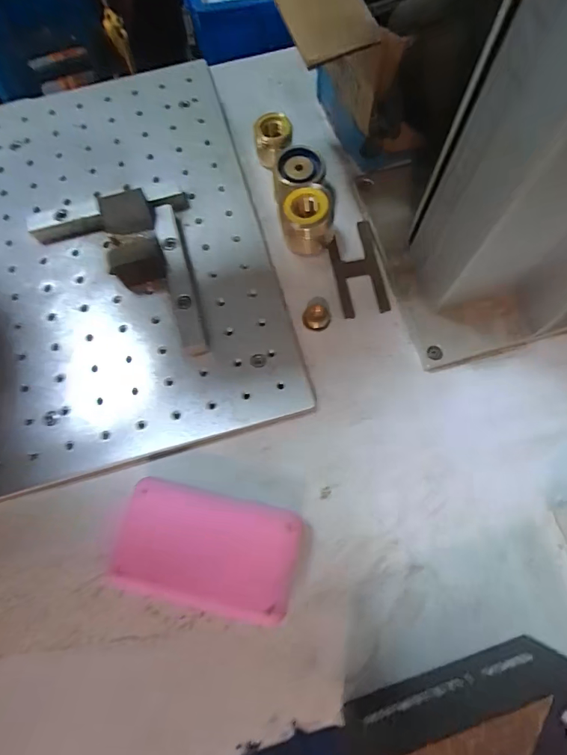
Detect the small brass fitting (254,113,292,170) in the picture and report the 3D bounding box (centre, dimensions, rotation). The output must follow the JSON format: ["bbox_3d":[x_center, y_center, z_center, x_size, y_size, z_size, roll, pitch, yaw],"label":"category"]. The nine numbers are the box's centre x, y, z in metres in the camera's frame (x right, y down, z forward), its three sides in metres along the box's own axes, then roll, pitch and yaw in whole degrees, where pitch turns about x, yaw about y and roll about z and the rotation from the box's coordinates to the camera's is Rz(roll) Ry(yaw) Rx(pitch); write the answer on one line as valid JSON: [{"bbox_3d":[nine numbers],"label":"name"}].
[{"bbox_3d":[-0.008,-0.193,0.348,0.028,0.030,0.027,5,73,4],"label":"small brass fitting"}]

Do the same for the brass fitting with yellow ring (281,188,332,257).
[{"bbox_3d":[0.017,-0.116,0.324,0.035,0.038,0.035,-6,73,1],"label":"brass fitting with yellow ring"}]

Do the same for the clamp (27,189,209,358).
[{"bbox_3d":[-0.125,-0.076,0.312,0.118,0.030,0.135,-11,73,-1],"label":"clamp"}]

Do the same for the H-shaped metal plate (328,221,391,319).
[{"bbox_3d":[0.058,-0.085,0.330,0.036,0.005,0.077,-9,73,-1],"label":"H-shaped metal plate"}]

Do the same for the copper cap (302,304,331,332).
[{"bbox_3d":[0.025,-0.046,0.318,0.020,0.008,0.021,-1,73,2],"label":"copper cap"}]

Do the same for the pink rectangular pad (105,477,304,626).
[{"bbox_3d":[-0.045,0.106,0.263,0.105,0.026,0.064,12,74,6],"label":"pink rectangular pad"}]

